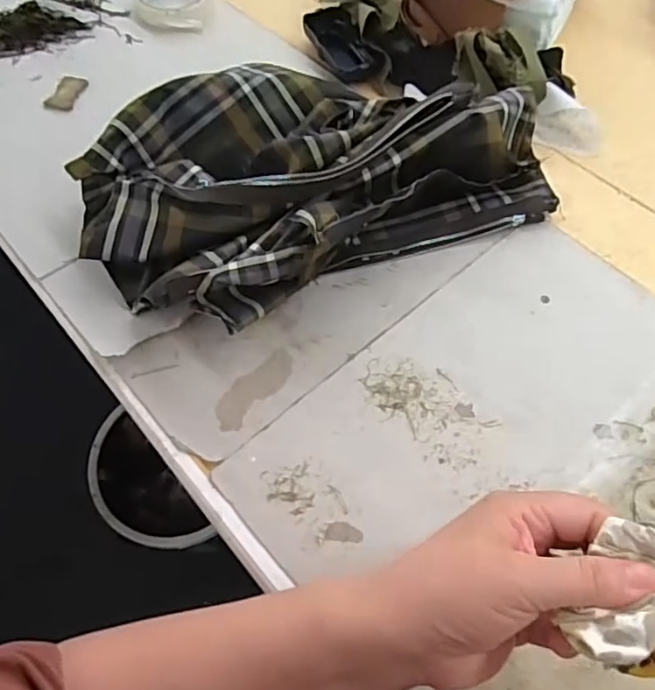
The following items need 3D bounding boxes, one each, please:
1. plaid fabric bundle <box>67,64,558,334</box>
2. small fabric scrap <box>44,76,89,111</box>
[{"bbox_3d":[-0.013,-0.155,0.497,0.374,0.087,0.223,-25,63,-11],"label":"plaid fabric bundle"},{"bbox_3d":[-0.275,-0.266,0.610,0.028,0.009,0.051,9,62,8],"label":"small fabric scrap"}]

